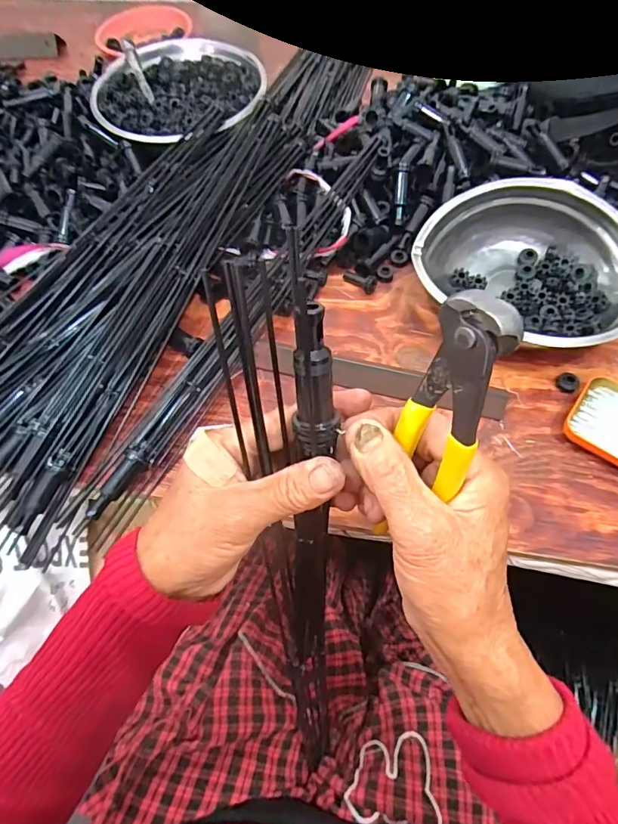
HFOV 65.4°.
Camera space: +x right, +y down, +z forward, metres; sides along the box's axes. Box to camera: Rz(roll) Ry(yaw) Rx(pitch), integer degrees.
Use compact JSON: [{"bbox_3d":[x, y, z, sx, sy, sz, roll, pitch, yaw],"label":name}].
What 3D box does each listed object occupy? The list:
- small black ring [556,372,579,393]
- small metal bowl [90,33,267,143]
[{"bbox_3d":[0.247,-0.029,0.457,0.020,0.015,0.014,39,70,20],"label":"small black ring"},{"bbox_3d":[-0.173,-0.418,0.641,0.213,0.064,0.201,-1,62,2],"label":"small metal bowl"}]

